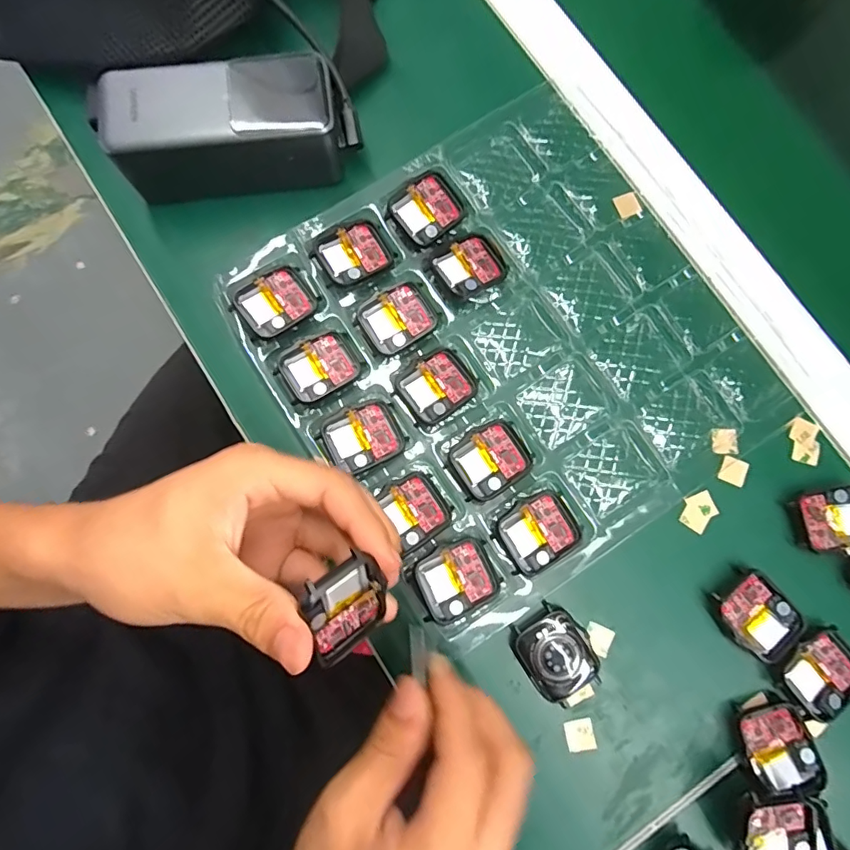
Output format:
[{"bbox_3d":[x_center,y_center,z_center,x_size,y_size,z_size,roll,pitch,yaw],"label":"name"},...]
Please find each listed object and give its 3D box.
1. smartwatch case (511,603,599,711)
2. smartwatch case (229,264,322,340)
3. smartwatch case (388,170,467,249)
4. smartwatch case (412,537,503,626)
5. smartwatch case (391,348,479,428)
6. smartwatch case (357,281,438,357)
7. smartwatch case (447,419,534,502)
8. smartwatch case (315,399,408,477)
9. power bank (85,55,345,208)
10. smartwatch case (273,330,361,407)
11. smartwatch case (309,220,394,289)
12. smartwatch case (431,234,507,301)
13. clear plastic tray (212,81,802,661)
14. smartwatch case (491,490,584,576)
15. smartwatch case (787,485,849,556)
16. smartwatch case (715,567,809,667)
[{"bbox_3d":[0.073,0.127,0.276,0.038,0.013,0.047,-33,81,-6],"label":"smartwatch case"},{"bbox_3d":[-0.091,-0.074,0.304,0.045,0.009,0.037,-36,82,-6],"label":"smartwatch case"},{"bbox_3d":[0.001,-0.137,0.317,0.043,0.009,0.038,-42,96,-9],"label":"smartwatch case"},{"bbox_3d":[0.018,0.086,0.276,0.043,0.008,0.037,-23,81,-4],"label":"smartwatch case"},{"bbox_3d":[0.007,-0.023,0.298,0.045,0.010,0.037,-34,82,-6],"label":"smartwatch case"},{"bbox_3d":[-0.016,-0.066,0.305,0.043,0.005,0.037,-30,81,-5],"label":"smartwatch case"},{"bbox_3d":[0.038,0.021,0.291,0.043,0.013,0.037,-32,81,-5],"label":"smartwatch case"},{"bbox_3d":[-0.036,0.007,0.293,0.044,0.010,0.038,-29,81,-5],"label":"smartwatch case"},{"bbox_3d":[-0.117,-0.175,0.304,0.140,0.058,0.061,-6,80,-1],"label":"power bank"},{"bbox_3d":[-0.064,-0.034,0.299,0.045,0.005,0.037,-34,82,-6],"label":"smartwatch case"},{"bbox_3d":[-0.045,-0.106,0.310,0.043,0.007,0.038,-30,81,-5],"label":"smartwatch case"},{"bbox_3d":[0.028,-0.098,0.312,0.040,0.010,0.034,-30,81,-5],"label":"smartwatch case"},{"bbox_3d":[0.050,-0.048,0.305,0.258,0.018,0.261,-33,82,-6],"label":"clear plastic tray"},{"bbox_3d":[0.064,0.061,0.284,0.044,0.011,0.037,-31,81,-5],"label":"smartwatch case"},{"bbox_3d":[0.240,0.056,0.290,0.049,0.008,0.036,-15,80,-3],"label":"smartwatch case"},{"bbox_3d":[0.187,0.108,0.280,0.038,0.007,0.044,-41,82,-7],"label":"smartwatch case"}]

